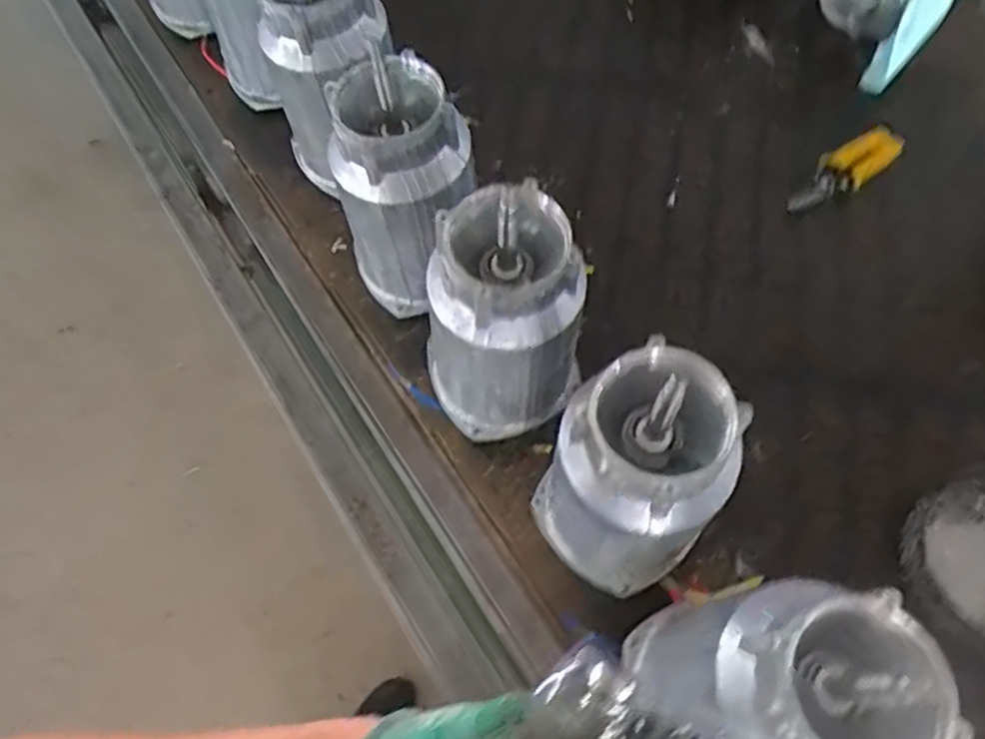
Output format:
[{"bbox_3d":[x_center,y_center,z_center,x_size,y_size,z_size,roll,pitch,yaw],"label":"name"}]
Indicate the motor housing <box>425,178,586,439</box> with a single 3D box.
[{"bbox_3d":[0.006,-0.036,0.558,0.121,0.218,0.113,-1,65,1],"label":"motor housing"}]

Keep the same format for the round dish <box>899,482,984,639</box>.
[{"bbox_3d":[0.416,0.165,0.579,0.120,0.028,0.132,-1,65,1],"label":"round dish"}]

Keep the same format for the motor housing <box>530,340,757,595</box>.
[{"bbox_3d":[0.102,0.084,0.506,0.113,0.221,0.124,-31,68,-12],"label":"motor housing"}]

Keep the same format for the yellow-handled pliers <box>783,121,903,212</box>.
[{"bbox_3d":[0.381,-0.215,0.747,0.163,0.009,0.050,-36,69,-14],"label":"yellow-handled pliers"}]

